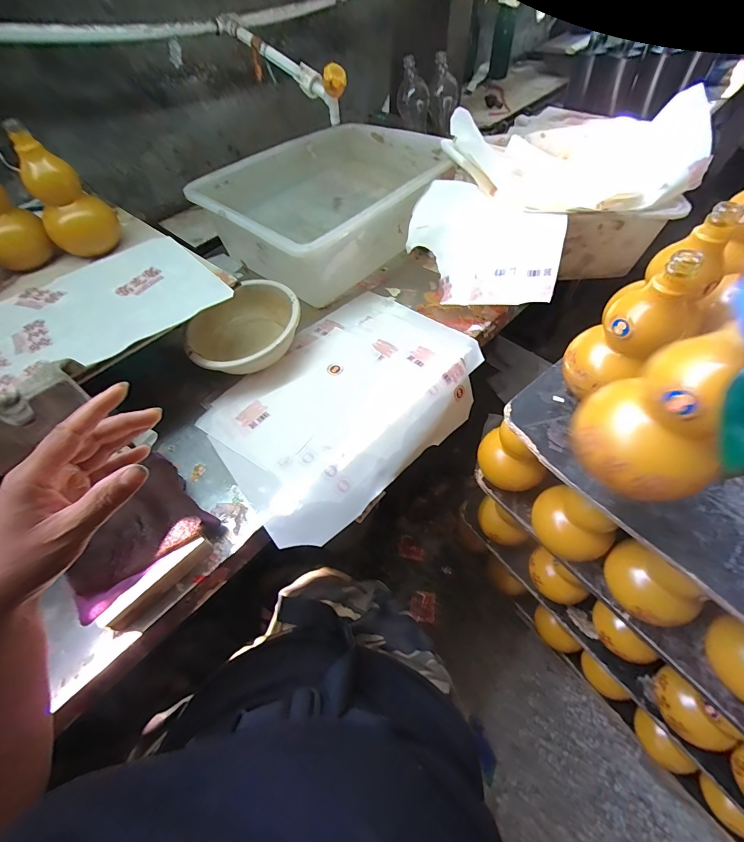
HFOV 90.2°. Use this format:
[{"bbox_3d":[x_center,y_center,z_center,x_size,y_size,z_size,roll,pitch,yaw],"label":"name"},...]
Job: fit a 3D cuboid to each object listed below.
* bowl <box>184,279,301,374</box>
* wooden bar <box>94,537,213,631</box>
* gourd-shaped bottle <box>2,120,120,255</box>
[{"bbox_3d":[-0.211,-0.149,0.629,0.187,0.077,0.164,-28,60,-15],"label":"bowl"},{"bbox_3d":[-0.236,0.177,0.412,0.015,0.041,0.119,37,65,23],"label":"wooden bar"},{"bbox_3d":[-0.476,-0.346,0.582,0.084,0.177,0.090,-8,57,-3],"label":"gourd-shaped bottle"}]

